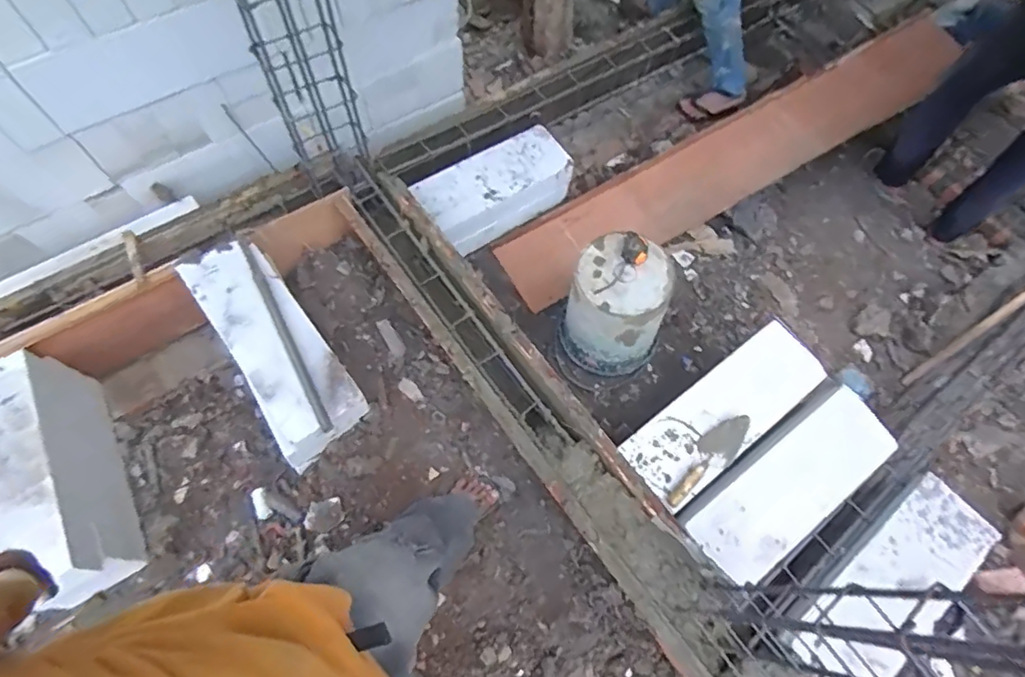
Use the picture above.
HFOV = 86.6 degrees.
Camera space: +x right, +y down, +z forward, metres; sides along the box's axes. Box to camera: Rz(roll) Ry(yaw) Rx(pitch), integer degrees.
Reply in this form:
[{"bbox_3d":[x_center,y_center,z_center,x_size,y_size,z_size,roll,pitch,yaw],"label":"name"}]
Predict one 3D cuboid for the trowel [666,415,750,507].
[{"bbox_3d":[0.471,0.286,1.303,0.288,0.032,0.084,-39,75,-19],"label":"trowel"}]

